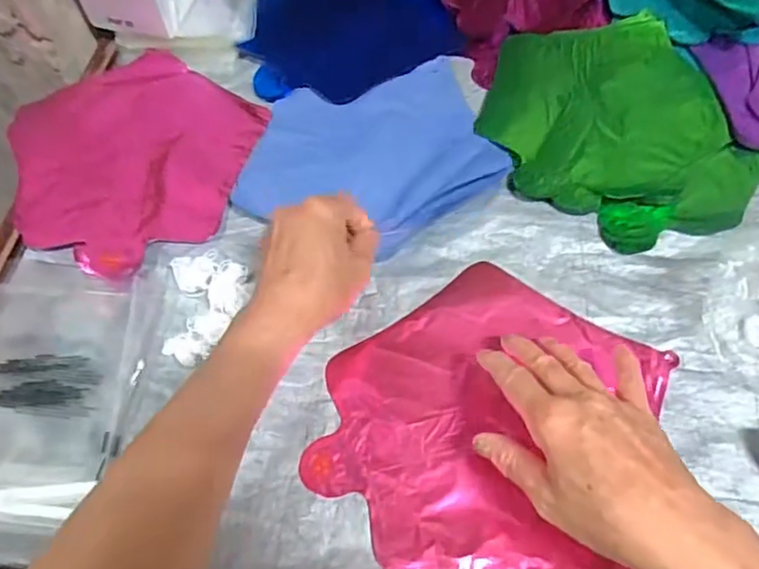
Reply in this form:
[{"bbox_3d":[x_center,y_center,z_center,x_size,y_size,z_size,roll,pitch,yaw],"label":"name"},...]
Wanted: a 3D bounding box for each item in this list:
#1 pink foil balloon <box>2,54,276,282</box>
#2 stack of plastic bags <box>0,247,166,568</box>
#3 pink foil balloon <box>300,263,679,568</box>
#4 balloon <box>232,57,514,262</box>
[{"bbox_3d":[-0.240,-0.128,0.563,0.231,0.024,0.240,-1,60,2],"label":"pink foil balloon"},{"bbox_3d":[-0.254,0.077,0.445,0.142,0.023,0.235,2,61,4],"label":"stack of plastic bags"},{"bbox_3d":[0.078,0.098,0.422,0.221,0.012,0.227,34,68,20],"label":"pink foil balloon"},{"bbox_3d":[-0.012,-0.119,0.551,0.234,0.011,0.201,-17,61,-7],"label":"balloon"}]

